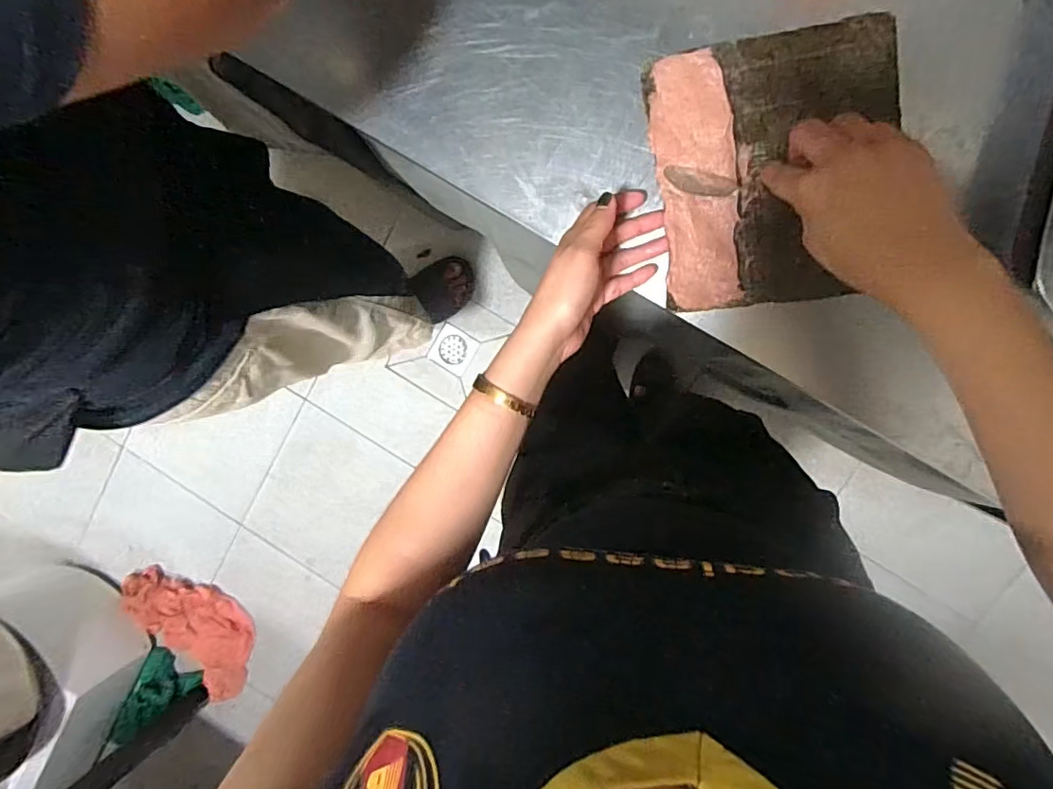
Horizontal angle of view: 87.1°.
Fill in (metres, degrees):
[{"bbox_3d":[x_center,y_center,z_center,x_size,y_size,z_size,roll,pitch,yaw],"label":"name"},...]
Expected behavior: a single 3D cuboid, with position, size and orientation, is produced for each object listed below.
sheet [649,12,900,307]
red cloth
[{"bbox_3d":[0.194,-0.175,0.429,0.179,0.021,0.200,-6,95,8],"label":"sheet"},{"bbox_3d":[-0.930,0.615,1.526,0.397,0.092,0.223,37,101,4],"label":"red cloth"}]

